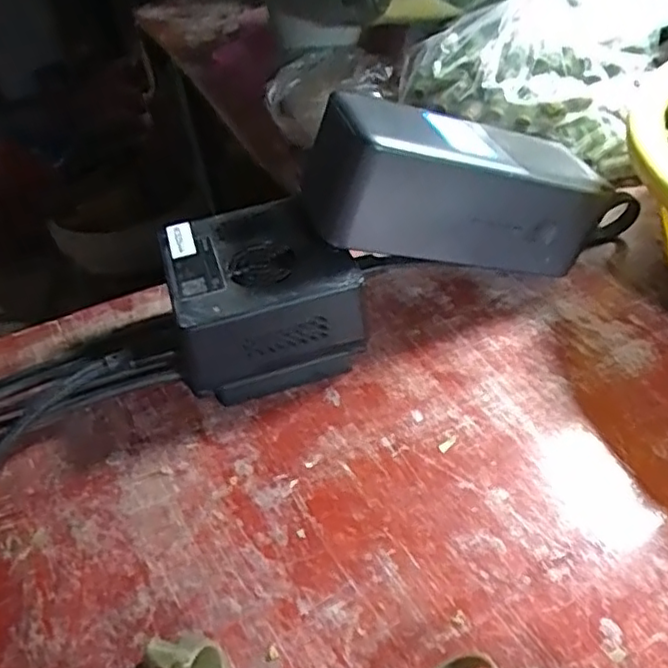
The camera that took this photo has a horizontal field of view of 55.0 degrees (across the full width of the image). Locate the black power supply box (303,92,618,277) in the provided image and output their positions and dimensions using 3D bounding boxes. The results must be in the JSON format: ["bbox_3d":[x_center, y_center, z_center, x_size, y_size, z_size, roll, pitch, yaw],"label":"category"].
[{"bbox_3d":[0.055,-0.063,0.283,0.129,0.053,0.047,8,41,-18],"label":"black power supply box"}]

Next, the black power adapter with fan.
[{"bbox_3d":[-0.033,-0.016,0.284,0.074,0.055,0.068,-17,45,-10],"label":"black power adapter with fan"}]

